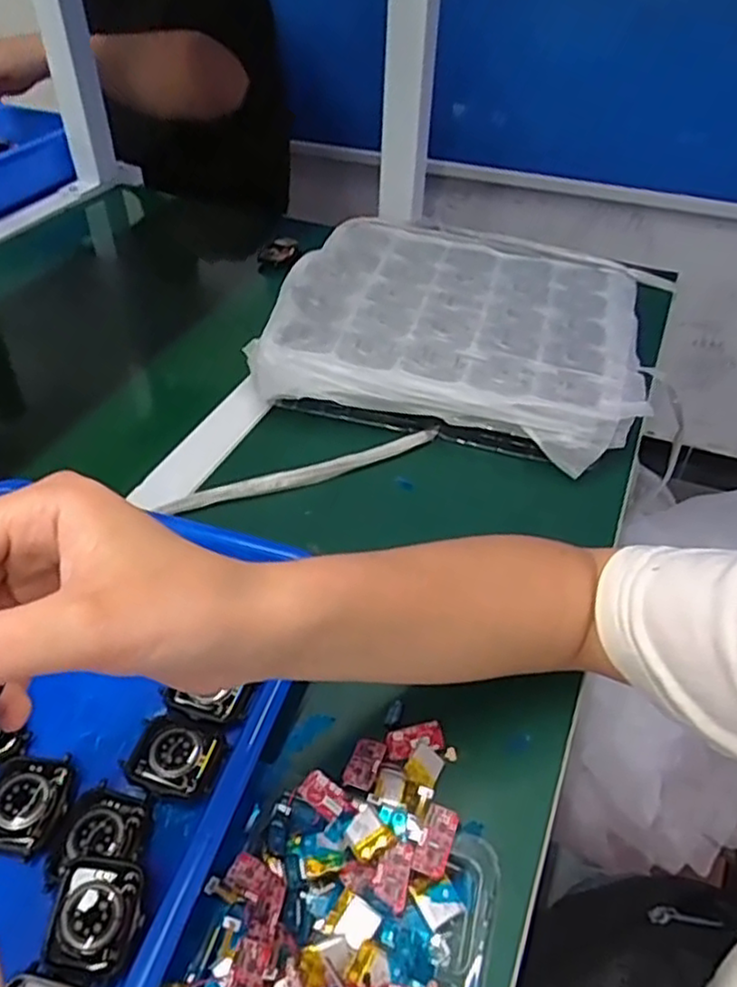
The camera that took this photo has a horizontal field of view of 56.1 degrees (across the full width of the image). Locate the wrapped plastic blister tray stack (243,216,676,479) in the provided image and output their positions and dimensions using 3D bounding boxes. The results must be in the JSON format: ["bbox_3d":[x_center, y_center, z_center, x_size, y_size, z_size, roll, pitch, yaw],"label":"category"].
[{"bbox_3d":[0.085,-0.153,0.613,0.304,0.065,0.277,11,44,10],"label":"wrapped plastic blister tray stack"}]

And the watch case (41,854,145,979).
[{"bbox_3d":[-0.111,0.172,0.282,0.036,0.011,0.039,5,44,3],"label":"watch case"}]

